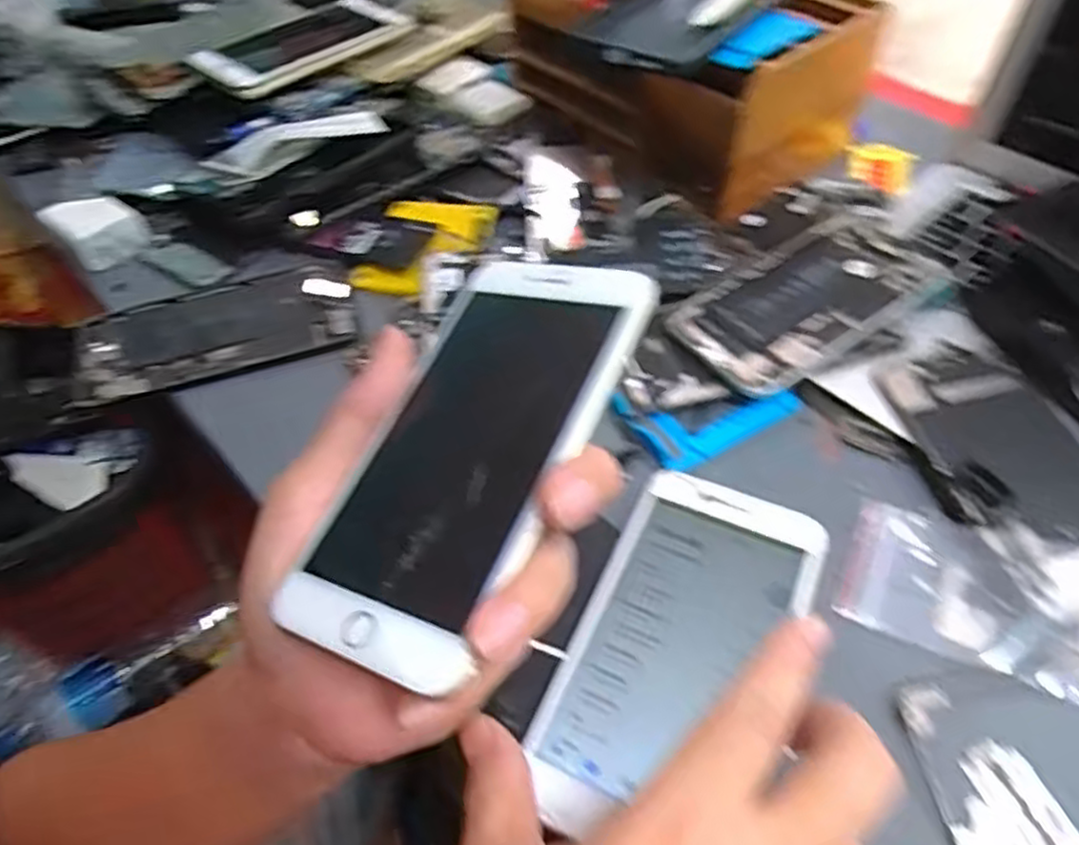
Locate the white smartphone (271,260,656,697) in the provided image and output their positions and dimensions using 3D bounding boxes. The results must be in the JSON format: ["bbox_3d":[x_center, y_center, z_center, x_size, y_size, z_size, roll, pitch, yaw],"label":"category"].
[{"bbox_3d":[-0.023,0.006,0.247,0.074,0.005,0.150,13,62,33],"label":"white smartphone"}]

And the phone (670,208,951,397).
[{"bbox_3d":[0.151,-0.071,0.416,0.152,0.009,0.077,-29,53,-19],"label":"phone"}]

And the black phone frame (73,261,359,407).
[{"bbox_3d":[-0.186,-0.055,0.437,0.152,0.009,0.079,-16,50,-9],"label":"black phone frame"}]

